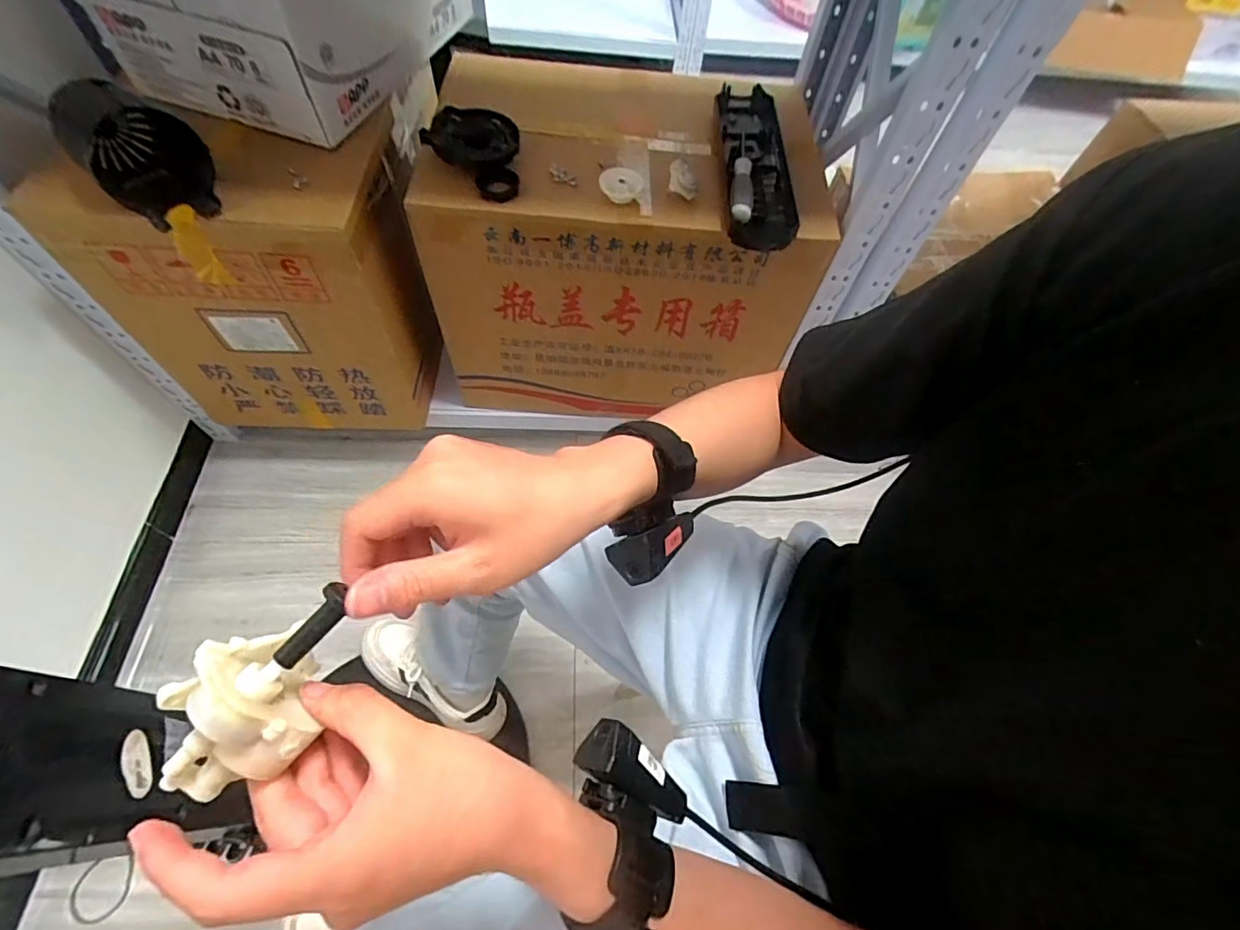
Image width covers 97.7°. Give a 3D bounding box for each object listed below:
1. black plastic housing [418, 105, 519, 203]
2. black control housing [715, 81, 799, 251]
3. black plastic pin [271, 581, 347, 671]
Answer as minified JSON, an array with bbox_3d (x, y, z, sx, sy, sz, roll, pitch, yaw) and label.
[{"bbox_3d":[-0.198,-0.425,0.735,0.133,0.045,0.127,5,61,3],"label":"black plastic housing"},{"bbox_3d":[0.181,-0.420,0.739,0.095,0.050,0.304,3,61,2],"label":"black control housing"},{"bbox_3d":[-0.129,0.069,0.228,0.011,0.008,0.037,33,81,17],"label":"black plastic pin"}]

